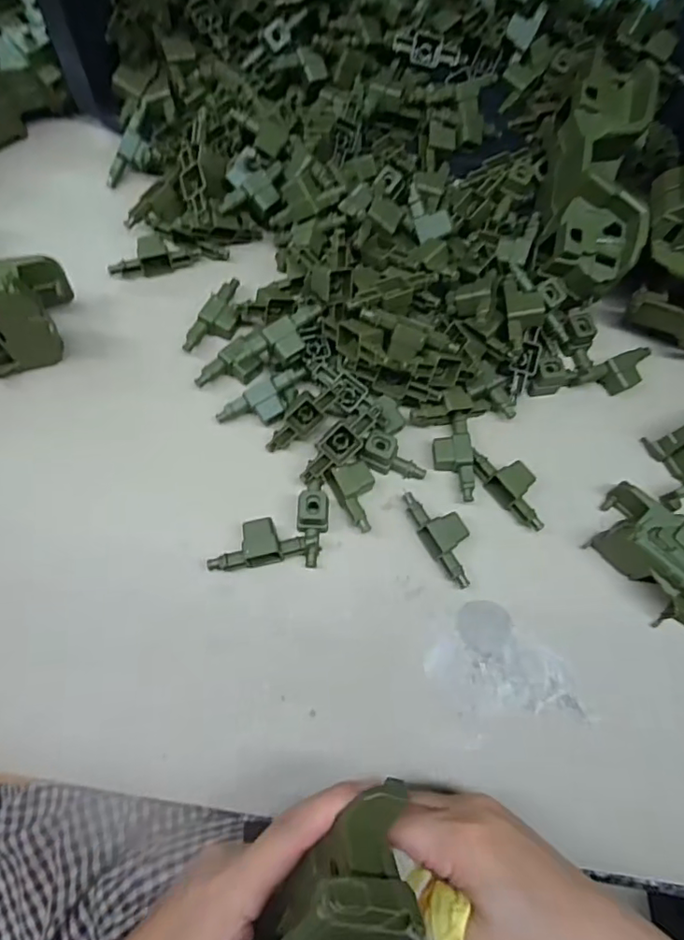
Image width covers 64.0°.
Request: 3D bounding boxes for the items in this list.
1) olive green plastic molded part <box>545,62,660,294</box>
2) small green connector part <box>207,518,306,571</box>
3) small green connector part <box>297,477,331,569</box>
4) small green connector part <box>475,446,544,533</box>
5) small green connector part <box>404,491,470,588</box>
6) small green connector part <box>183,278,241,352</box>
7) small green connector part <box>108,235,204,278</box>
[{"bbox_3d":[0.181,-0.207,0.394,0.059,0.060,0.168,10,70,0],"label":"olive green plastic molded part"},{"bbox_3d":[-0.050,0.046,0.343,0.066,0.018,0.028,-5,71,-6],"label":"small green connector part"},{"bbox_3d":[-0.018,0.032,0.349,0.019,0.020,0.056,1,71,-4],"label":"small green connector part"},{"bbox_3d":[0.115,0.010,0.366,0.029,0.011,0.064,-35,76,-14],"label":"small green connector part"},{"bbox_3d":[0.066,0.042,0.353,0.029,0.019,0.067,-21,73,-11],"label":"small green connector part"},{"bbox_3d":[-0.088,-0.110,0.399,0.027,0.017,0.066,30,71,7],"label":"small green connector part"},{"bbox_3d":[-0.142,-0.166,0.416,0.066,0.015,0.030,-15,72,-9],"label":"small green connector part"}]

